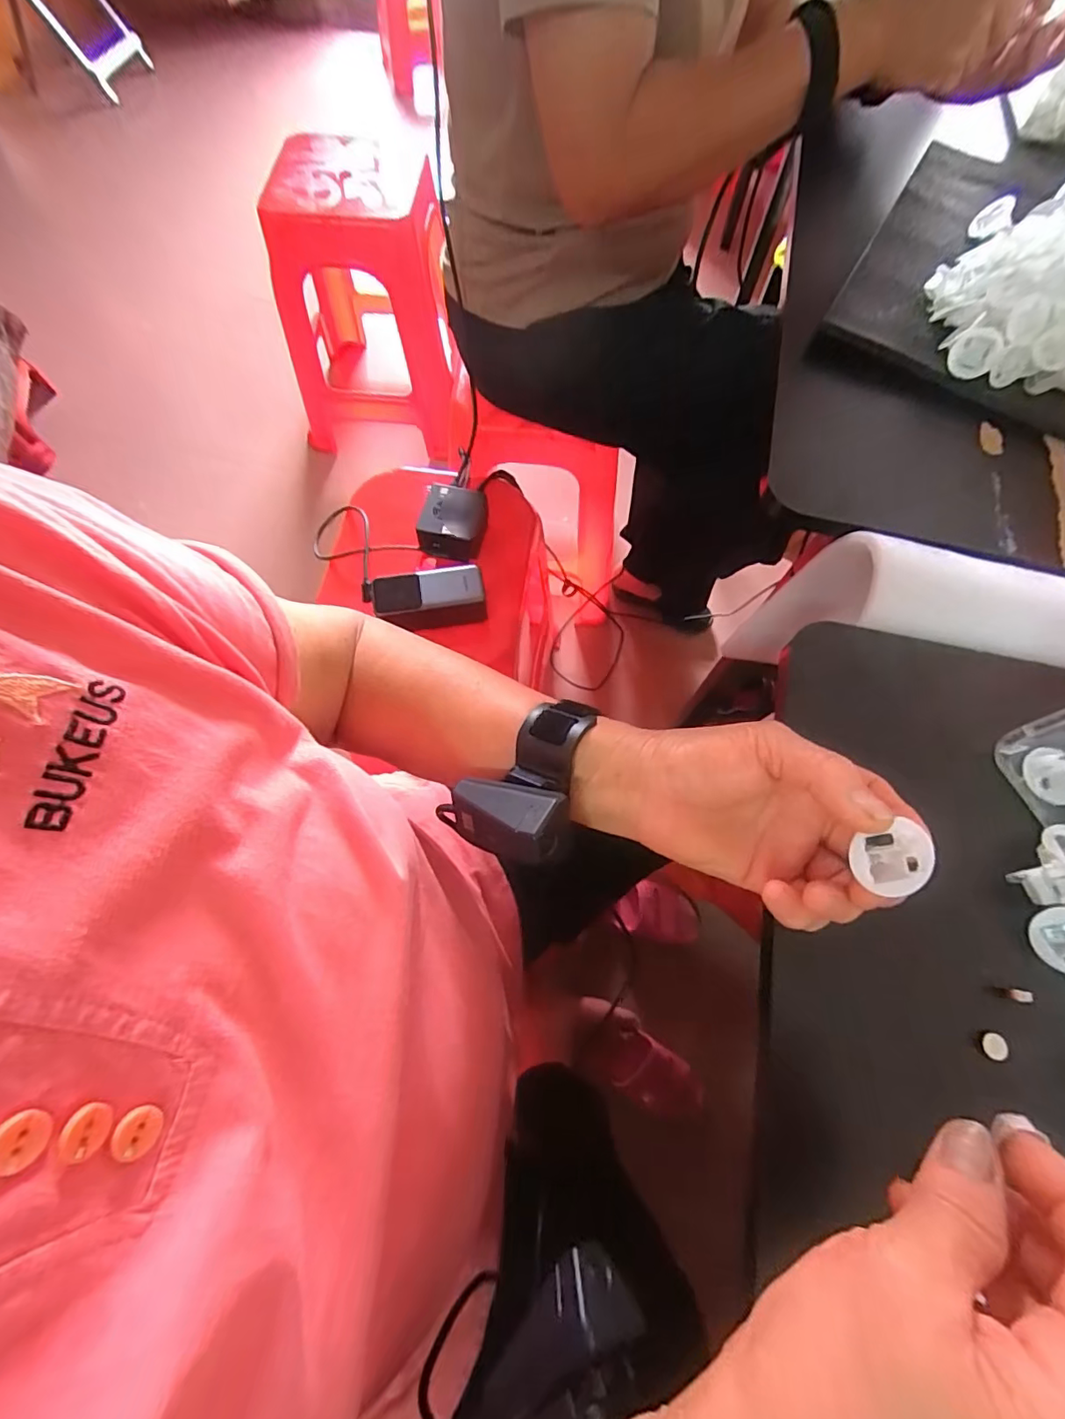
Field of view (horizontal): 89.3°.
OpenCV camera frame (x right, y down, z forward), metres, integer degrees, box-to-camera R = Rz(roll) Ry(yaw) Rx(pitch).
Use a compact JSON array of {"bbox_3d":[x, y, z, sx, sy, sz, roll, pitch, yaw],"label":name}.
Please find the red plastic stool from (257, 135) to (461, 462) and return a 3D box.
[{"bbox_3d":[-0.358,-0.873,1.187,0.356,0.458,0.365,-1,68,-2],"label":"red plastic stool"}]

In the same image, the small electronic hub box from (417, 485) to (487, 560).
[{"bbox_3d":[-0.097,-0.239,0.684,0.079,0.034,0.087,11,69,3],"label":"small electronic hub box"}]

